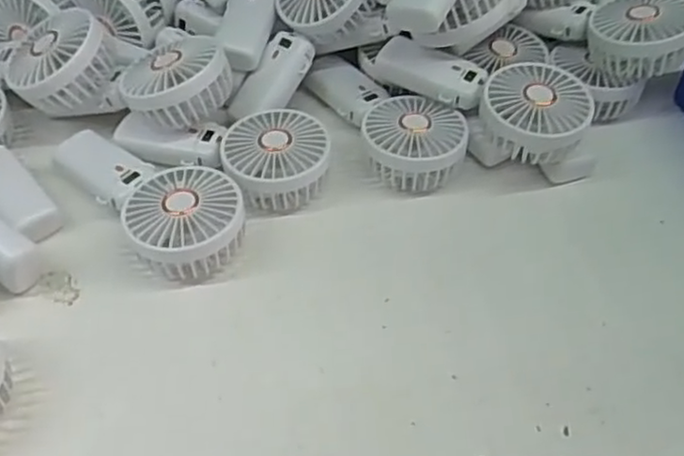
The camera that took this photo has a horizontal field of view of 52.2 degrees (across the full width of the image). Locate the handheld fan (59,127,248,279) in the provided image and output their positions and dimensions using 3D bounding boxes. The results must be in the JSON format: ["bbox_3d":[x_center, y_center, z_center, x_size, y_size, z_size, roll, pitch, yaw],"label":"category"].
[{"bbox_3d":[-0.146,-0.032,0.542,0.088,0.042,0.182,-31,57,-25],"label":"handheld fan"}]

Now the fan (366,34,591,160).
[{"bbox_3d":[0.119,-0.117,0.587,0.185,0.037,0.083,33,56,23],"label":"fan"}]

